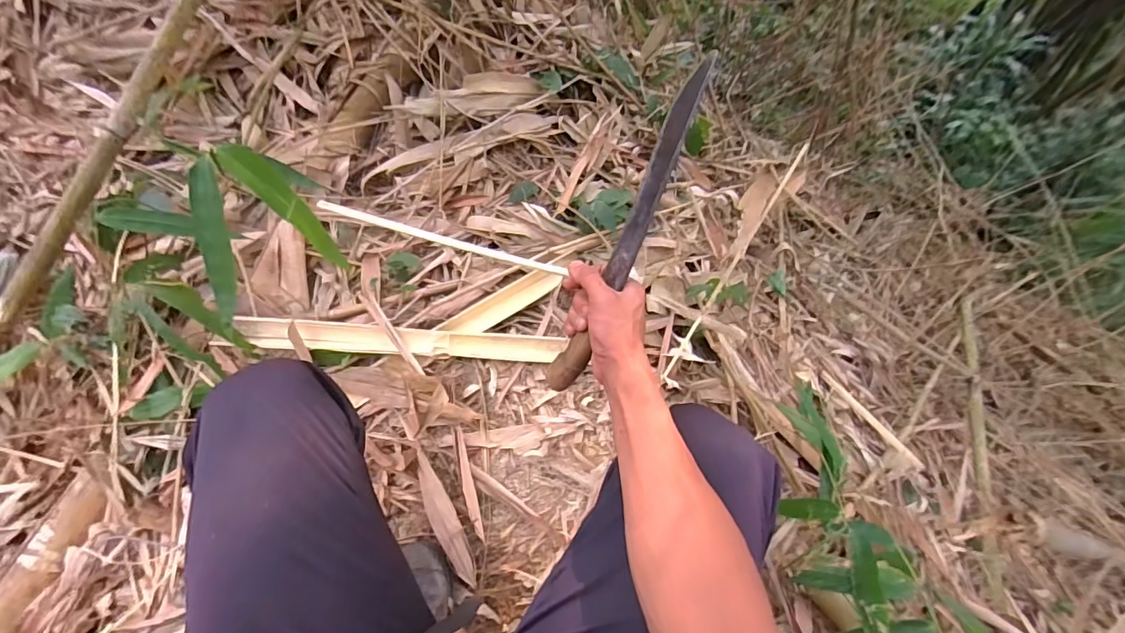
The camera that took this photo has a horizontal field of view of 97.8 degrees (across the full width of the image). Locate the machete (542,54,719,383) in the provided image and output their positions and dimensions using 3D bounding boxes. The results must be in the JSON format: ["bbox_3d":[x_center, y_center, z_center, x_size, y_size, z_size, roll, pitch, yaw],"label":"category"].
[{"bbox_3d":[0.062,-0.072,0.487,0.034,0.026,0.347,27,107,9],"label":"machete"}]

